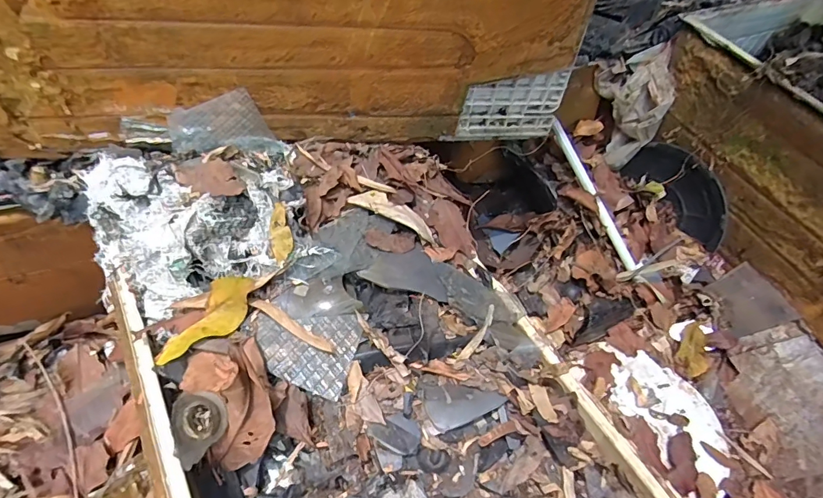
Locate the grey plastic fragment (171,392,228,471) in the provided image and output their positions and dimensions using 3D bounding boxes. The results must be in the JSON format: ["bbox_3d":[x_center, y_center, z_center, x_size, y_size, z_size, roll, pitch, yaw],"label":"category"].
[{"bbox_3d":[-0.260,0.222,0.547,0.065,0.040,0.078,-16,51,-16],"label":"grey plastic fragment"}]

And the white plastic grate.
[{"bbox_3d":[0.195,-0.287,0.899,0.225,0.135,0.017,-5,49,-8],"label":"white plastic grate"}]

